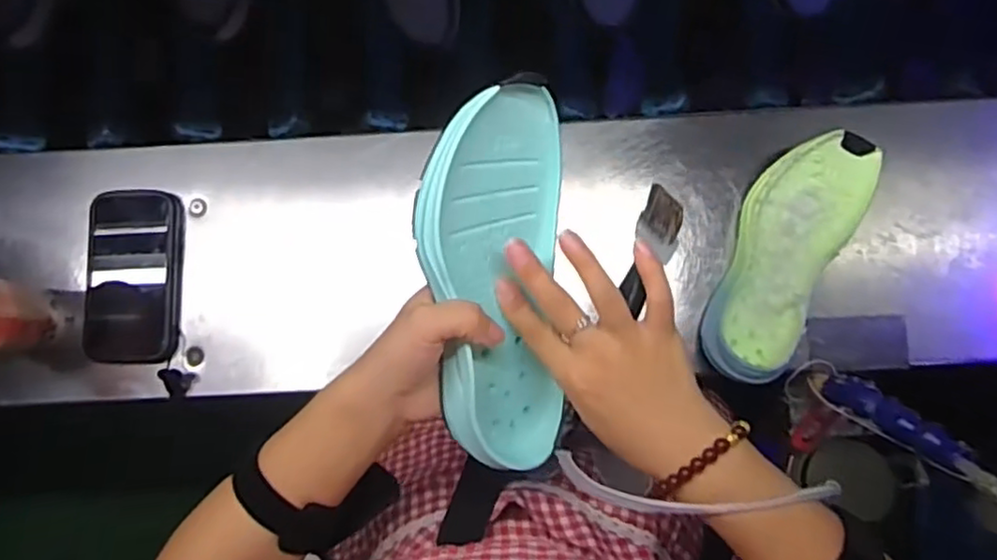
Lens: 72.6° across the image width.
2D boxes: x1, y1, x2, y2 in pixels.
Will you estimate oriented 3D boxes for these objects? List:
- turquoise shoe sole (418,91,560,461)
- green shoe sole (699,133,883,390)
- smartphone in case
[{"bbox_3d":[-0.001,0.003,0.403,0.091,0.038,0.223,-11,107,-33],"label":"turquoise shoe sole"},{"bbox_3d":[0.252,-0.036,0.588,0.087,0.045,0.222,28,86,4],"label":"green shoe sole"},{"bbox_3d":[-0.340,-0.004,0.629,0.087,0.013,0.158,0,83,3],"label":"smartphone in case"}]

